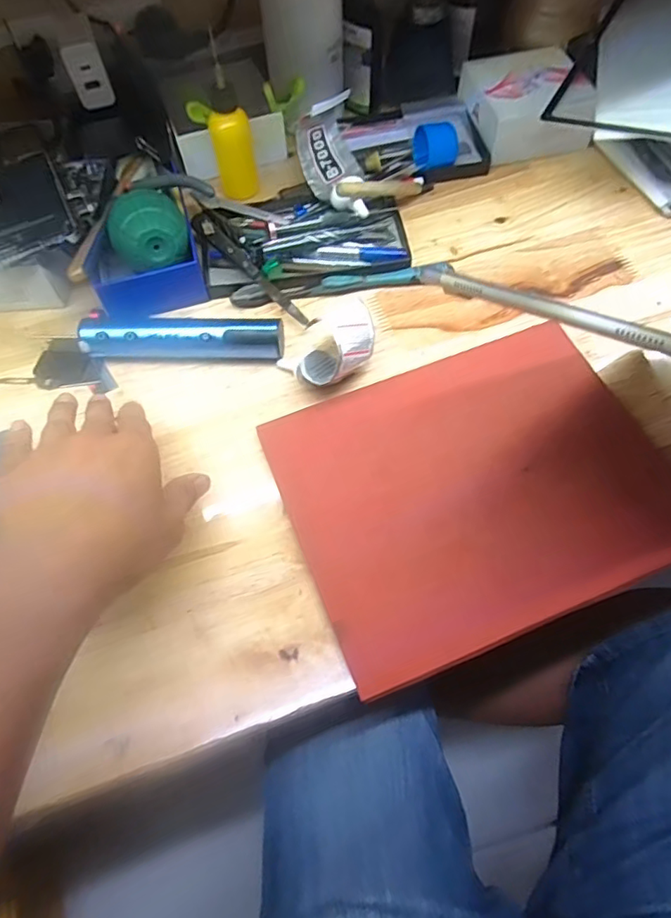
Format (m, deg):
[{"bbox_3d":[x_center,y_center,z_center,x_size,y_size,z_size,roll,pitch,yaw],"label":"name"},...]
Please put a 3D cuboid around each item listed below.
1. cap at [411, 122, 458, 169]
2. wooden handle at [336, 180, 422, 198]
[{"bbox_3d":[0.090,-0.279,0.490,0.035,0.030,0.037,-10,62,-2],"label":"cap"},{"bbox_3d":[0.039,-0.229,0.462,0.011,0.013,0.115,41,43,19],"label":"wooden handle"}]

